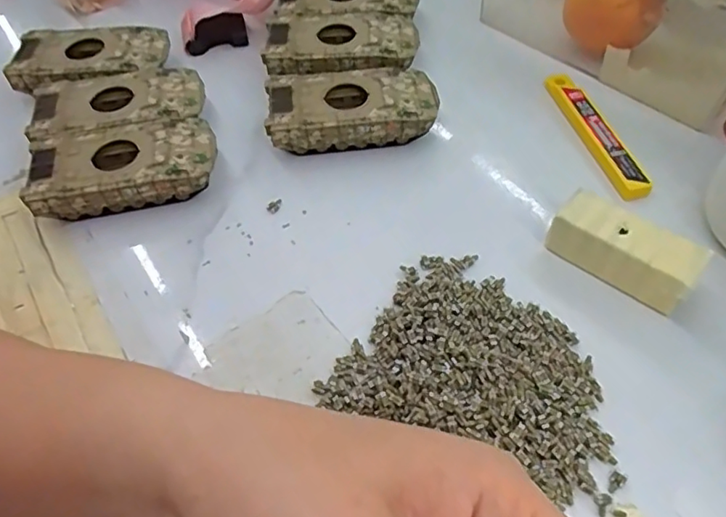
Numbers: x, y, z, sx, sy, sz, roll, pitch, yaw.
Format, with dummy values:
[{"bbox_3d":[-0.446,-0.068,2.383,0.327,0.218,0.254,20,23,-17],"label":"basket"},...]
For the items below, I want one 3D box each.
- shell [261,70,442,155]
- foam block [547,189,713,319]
[{"bbox_3d":[-0.006,-0.087,0.338,0.095,0.027,0.049,-8,53,-2],"label":"shell"},{"bbox_3d":[0.122,-0.004,0.268,0.063,0.023,0.029,34,62,25],"label":"foam block"}]

